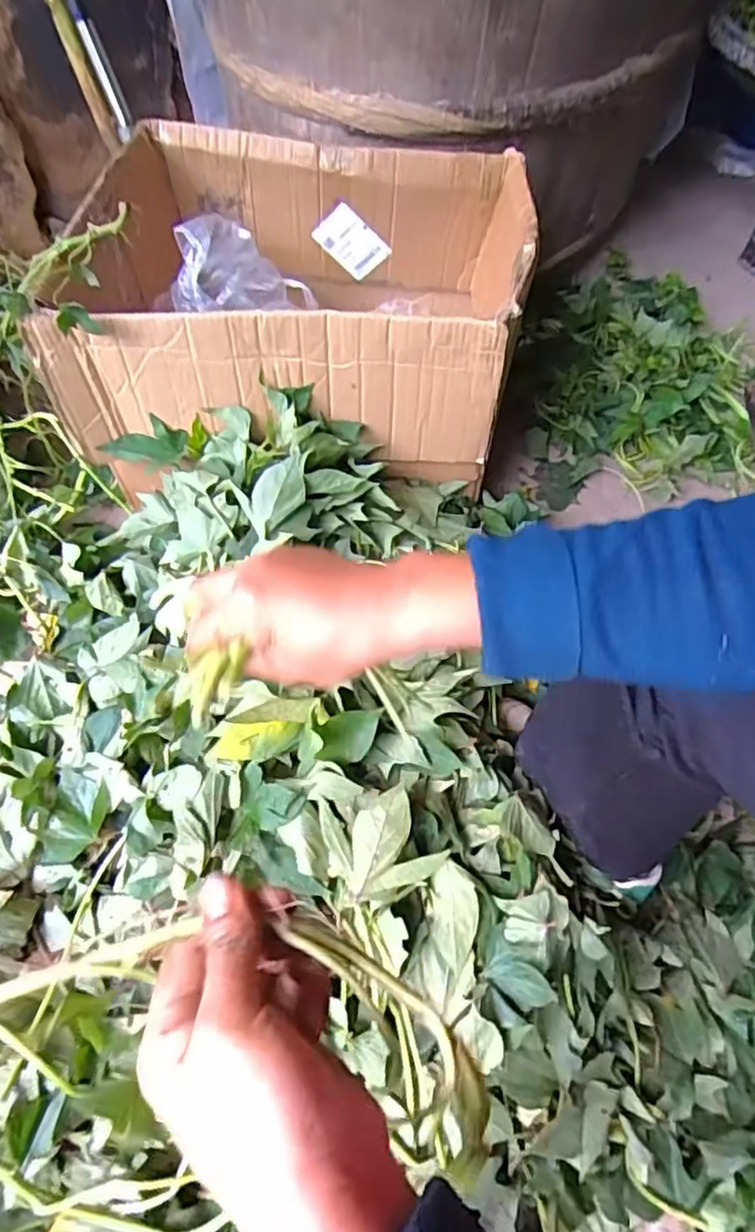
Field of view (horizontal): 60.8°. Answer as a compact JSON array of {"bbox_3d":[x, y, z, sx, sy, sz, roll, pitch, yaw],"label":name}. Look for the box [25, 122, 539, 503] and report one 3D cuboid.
[{"bbox_3d":[-0.085,-0.412,0.859,0.531,0.244,0.476,6,54,2],"label":"box"}]

